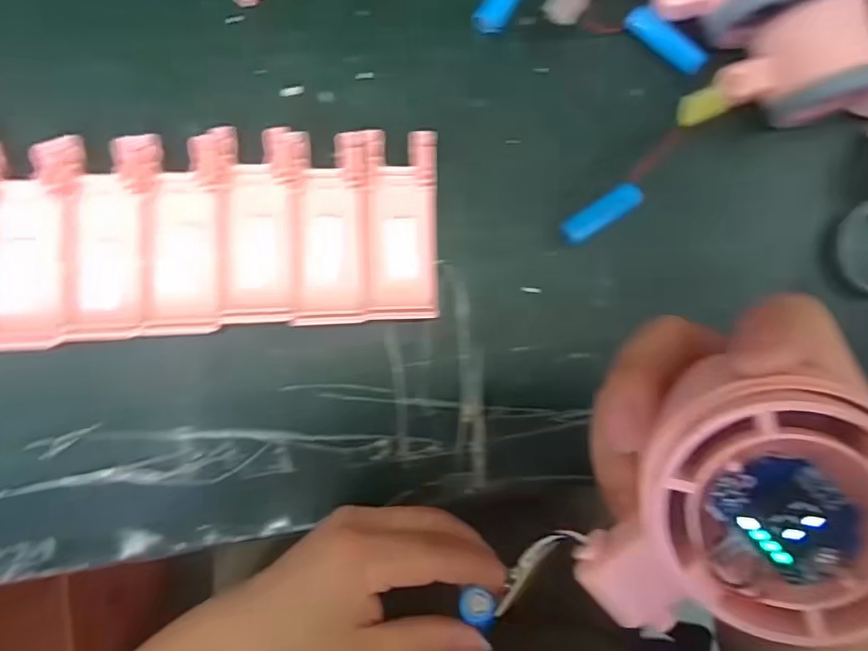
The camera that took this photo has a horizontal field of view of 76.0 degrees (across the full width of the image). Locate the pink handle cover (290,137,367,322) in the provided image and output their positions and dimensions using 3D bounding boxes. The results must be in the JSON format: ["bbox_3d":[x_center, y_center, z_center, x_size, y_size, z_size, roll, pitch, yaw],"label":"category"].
[{"bbox_3d":[-0.057,-0.053,0.306,0.040,0.009,0.104,0,88,-7],"label":"pink handle cover"}]

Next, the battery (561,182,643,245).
[{"bbox_3d":[0.098,-0.065,0.323,0.050,0.014,0.015,-34,92,-7],"label":"battery"}]

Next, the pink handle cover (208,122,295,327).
[{"bbox_3d":[-0.098,-0.054,0.302,0.039,0.009,0.104,-2,88,-7],"label":"pink handle cover"}]

